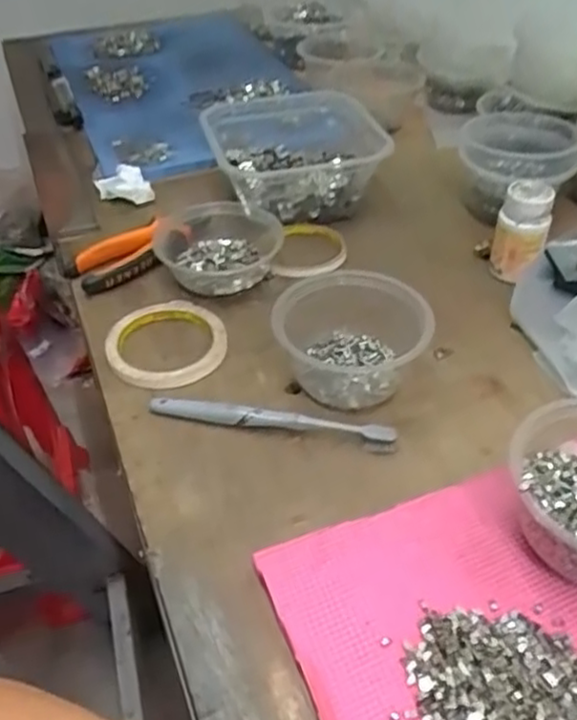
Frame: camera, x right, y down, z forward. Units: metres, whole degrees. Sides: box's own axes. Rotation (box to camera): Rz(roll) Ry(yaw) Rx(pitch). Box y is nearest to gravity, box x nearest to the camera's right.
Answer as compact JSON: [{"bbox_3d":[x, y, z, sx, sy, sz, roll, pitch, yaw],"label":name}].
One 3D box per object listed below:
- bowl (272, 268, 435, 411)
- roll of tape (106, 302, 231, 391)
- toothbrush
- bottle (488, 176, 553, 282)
[{"bbox_3d":[0.049,-0.019,0.530,0.113,0.054,0.102,-11,44,-3],"label":"bowl"},{"bbox_3d":[-0.102,-0.017,0.577,0.094,0.009,0.098,-4,45,4],"label":"roll of tape"},{"bbox_3d":[-0.013,0.042,0.508,0.180,0.012,0.021,7,47,14],"label":"toothbrush"},{"bbox_3d":[0.207,-0.116,0.623,0.044,0.075,0.045,-4,45,4],"label":"bottle"}]

